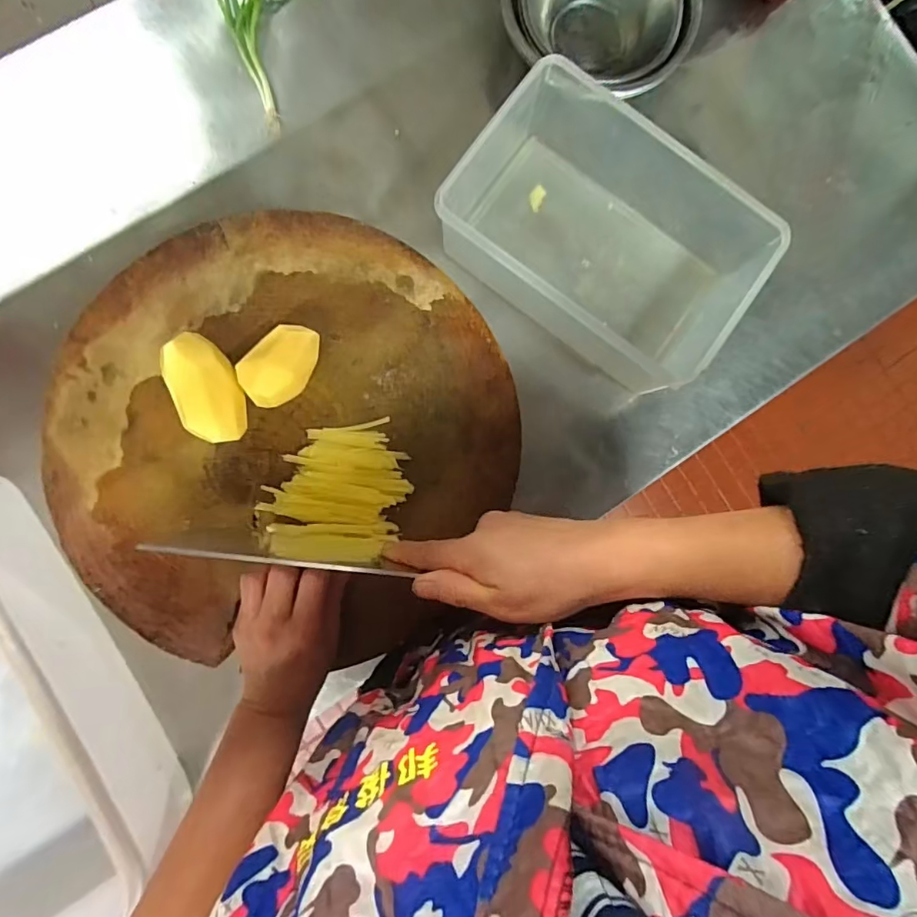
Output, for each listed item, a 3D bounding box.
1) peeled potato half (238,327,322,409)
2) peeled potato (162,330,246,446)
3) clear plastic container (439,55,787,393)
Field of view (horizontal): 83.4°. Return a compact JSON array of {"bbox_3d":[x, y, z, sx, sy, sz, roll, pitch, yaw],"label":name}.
[{"bbox_3d":[-0.147,-0.077,0.433,0.049,0.044,0.076,45,84,1],"label":"peeled potato half"},{"bbox_3d":[-0.207,-0.054,0.428,0.051,0.041,0.093,-27,87,-5],"label":"peeled potato"},{"bbox_3d":[0.150,-0.229,0.536,0.302,0.096,0.218,35,85,1],"label":"clear plastic container"}]

